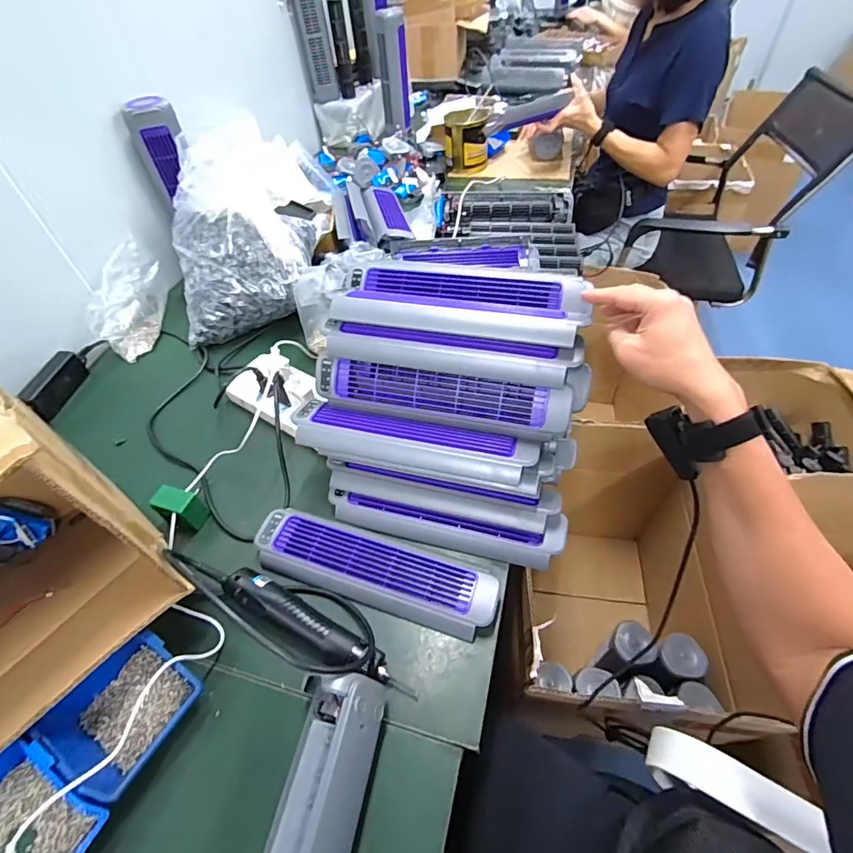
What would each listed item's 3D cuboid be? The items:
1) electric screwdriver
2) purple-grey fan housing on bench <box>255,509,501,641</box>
[{"bbox_3d":[-0.125,0.224,0.480,0.226,0.031,0.053,23,56,21],"label":"electric screwdriver"},{"bbox_3d":[-0.062,0.169,0.538,0.296,0.029,0.084,13,53,15],"label":"purple-grey fan housing on bench"}]

